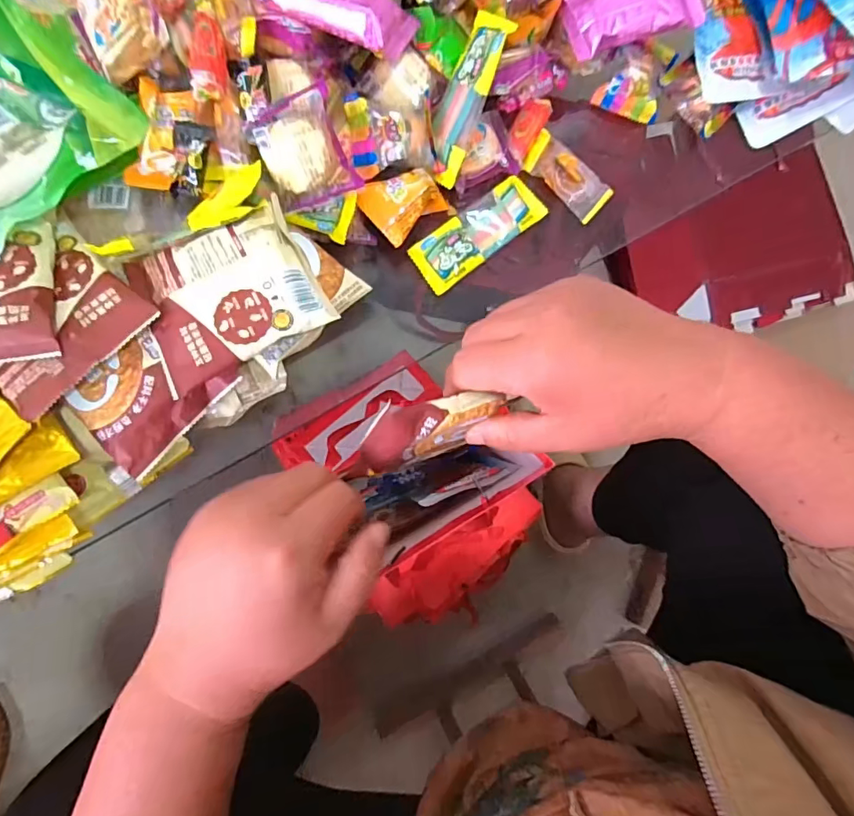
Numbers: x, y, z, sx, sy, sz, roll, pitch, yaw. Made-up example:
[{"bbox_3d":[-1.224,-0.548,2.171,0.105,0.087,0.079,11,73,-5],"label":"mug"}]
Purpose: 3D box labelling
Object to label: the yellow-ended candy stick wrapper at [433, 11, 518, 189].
[{"bbox_3d":[0.025,-0.199,0.320,0.034,0.012,0.098,39,122,29],"label":"yellow-ended candy stick wrapper"}]

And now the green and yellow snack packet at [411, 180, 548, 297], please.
[{"bbox_3d":[0.036,-0.125,0.349,0.098,0.011,0.036,-37,88,-7],"label":"green and yellow snack packet"}]

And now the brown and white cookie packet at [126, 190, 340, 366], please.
[{"bbox_3d":[-0.116,-0.070,0.289,0.094,0.015,0.084,-28,87,-6],"label":"brown and white cookie packet"}]

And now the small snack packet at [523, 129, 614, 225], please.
[{"bbox_3d":[0.103,-0.170,0.358,0.066,0.015,0.032,39,83,0],"label":"small snack packet"}]

